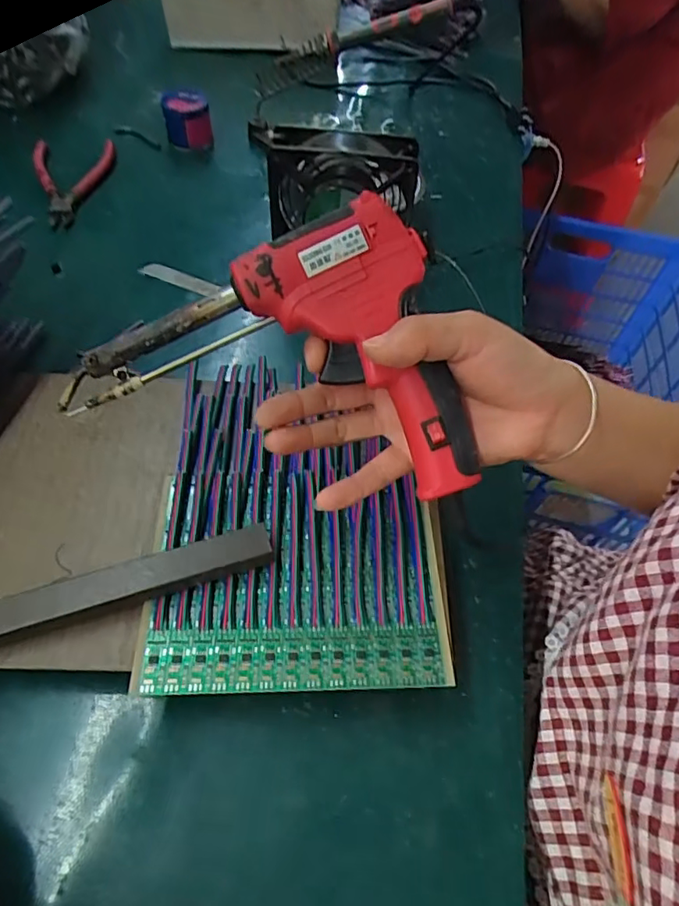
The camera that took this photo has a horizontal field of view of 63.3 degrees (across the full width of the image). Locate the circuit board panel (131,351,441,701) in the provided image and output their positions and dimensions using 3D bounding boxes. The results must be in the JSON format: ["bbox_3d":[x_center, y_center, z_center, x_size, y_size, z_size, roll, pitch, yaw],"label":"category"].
[{"bbox_3d":[-0.026,0.029,0.343,0.153,0.018,0.219,1,52,-5],"label":"circuit board panel"}]

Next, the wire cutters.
[{"bbox_3d":[-0.278,-0.291,0.588,0.082,0.013,0.165,-13,55,-15],"label":"wire cutters"}]

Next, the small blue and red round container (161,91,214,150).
[{"bbox_3d":[-0.175,-0.383,0.632,0.051,0.050,0.048,3,52,-3],"label":"small blue and red round container"}]

